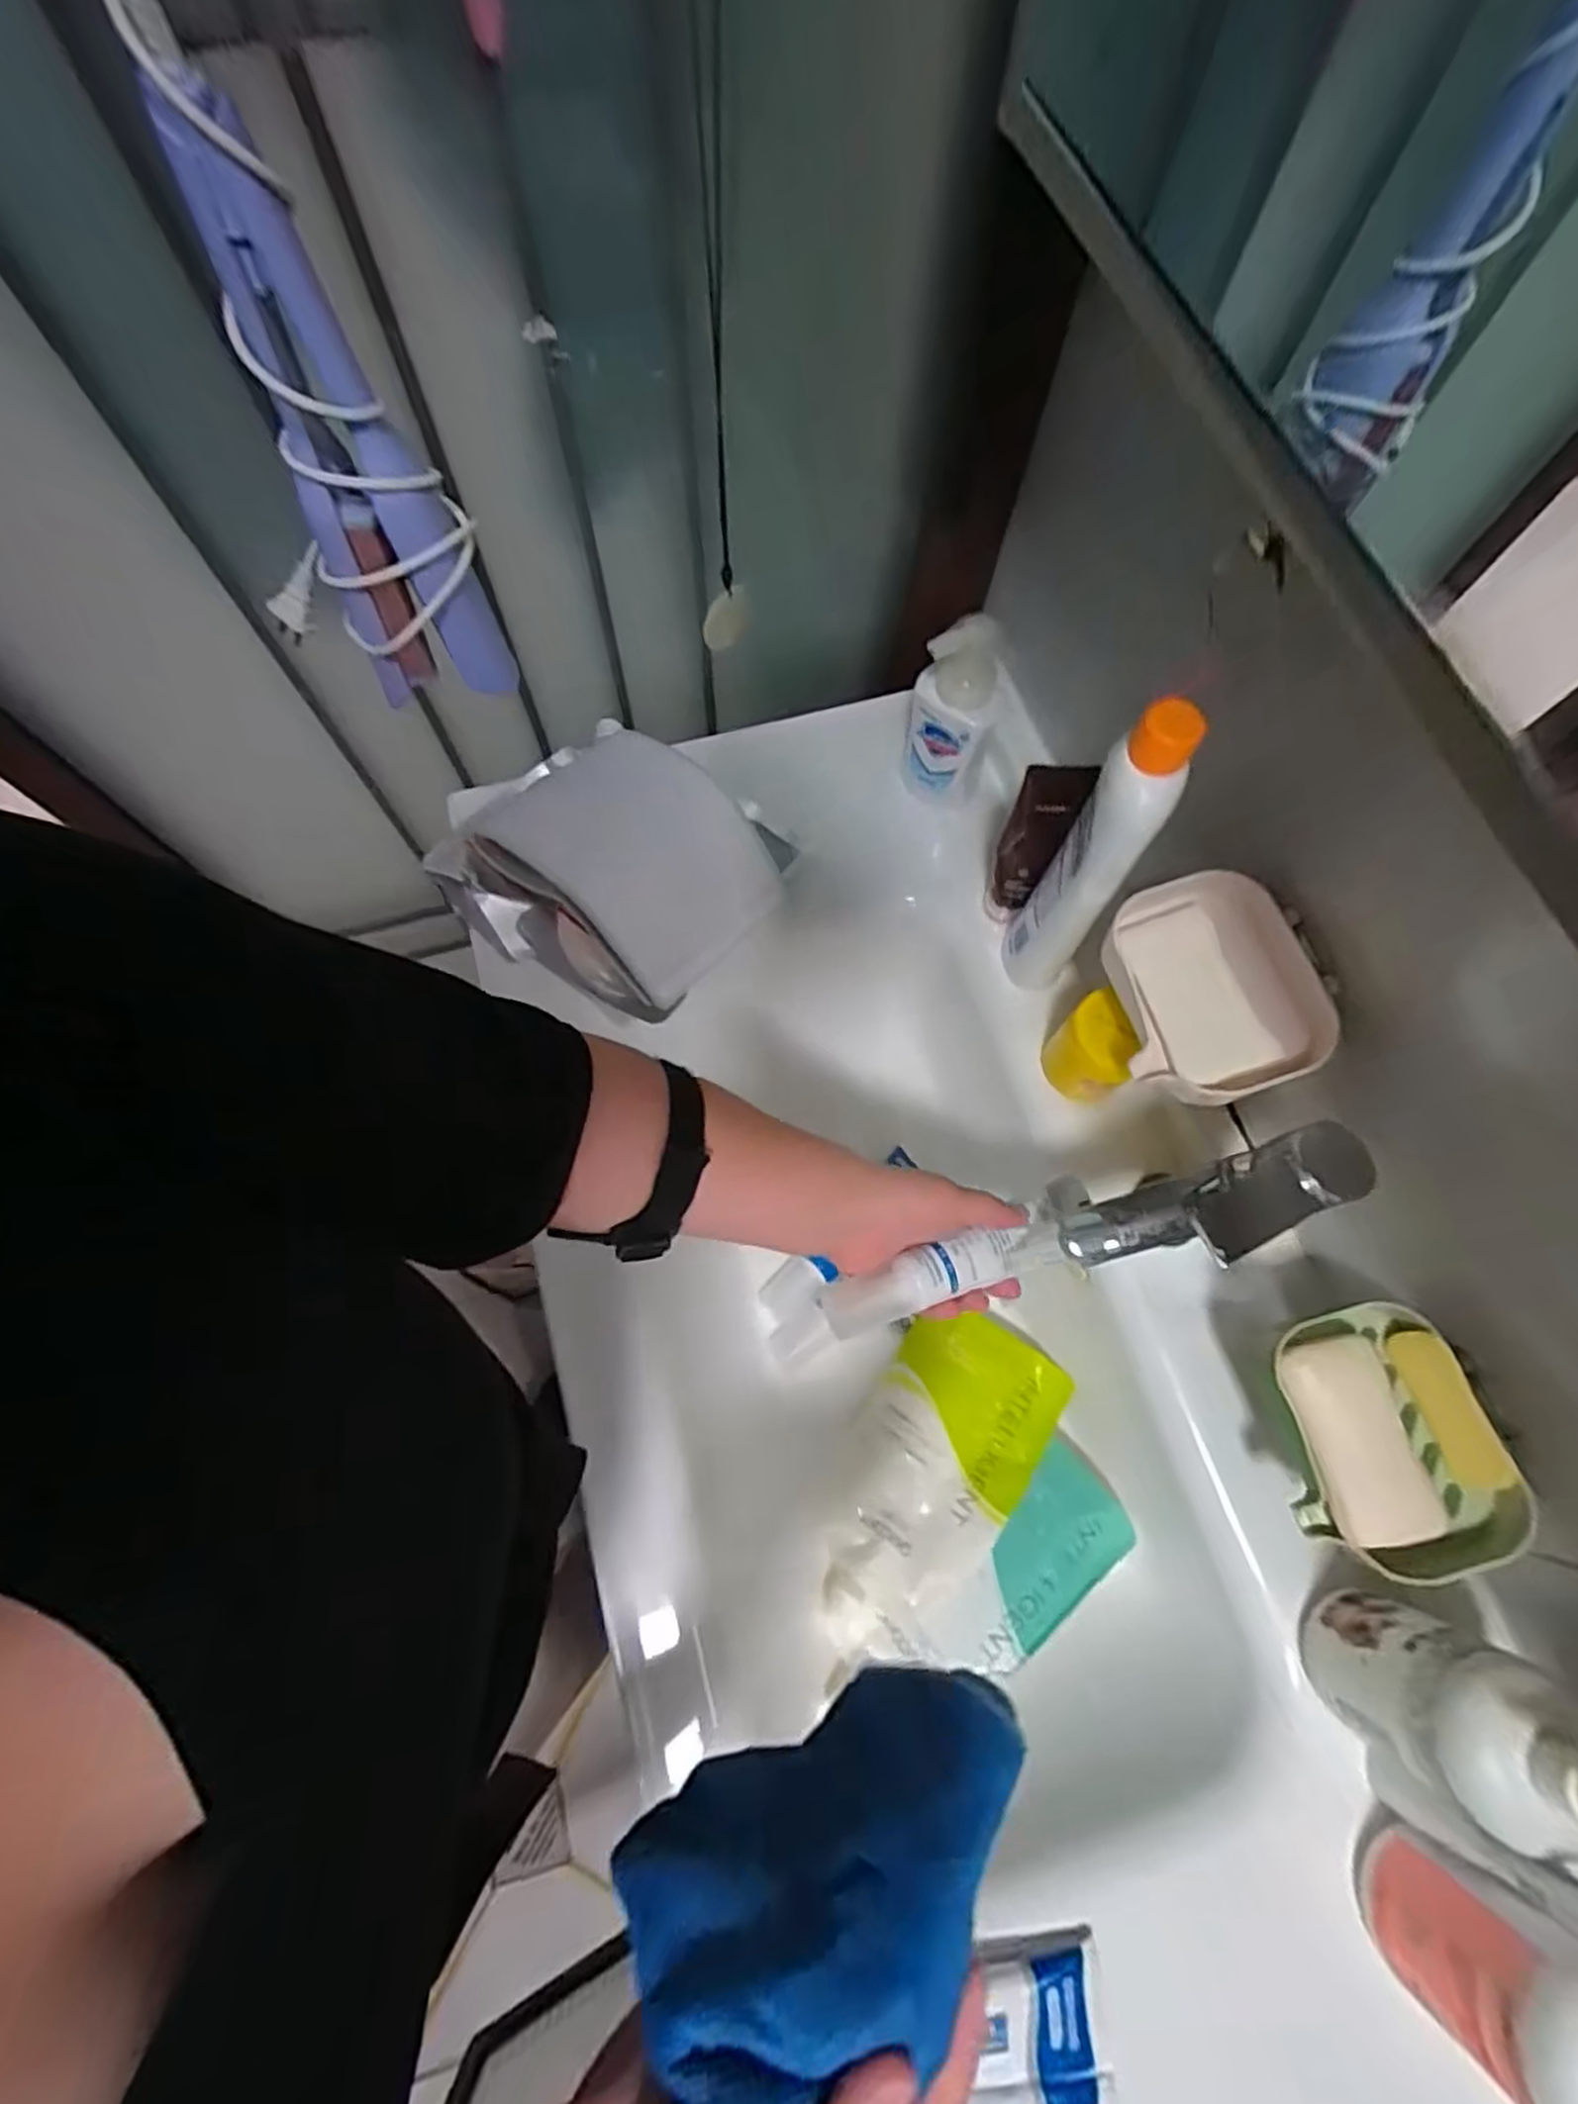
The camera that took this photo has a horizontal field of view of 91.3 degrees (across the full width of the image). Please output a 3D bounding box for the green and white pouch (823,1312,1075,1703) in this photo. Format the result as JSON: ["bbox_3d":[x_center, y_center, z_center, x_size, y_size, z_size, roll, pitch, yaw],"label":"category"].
[{"bbox_3d":[0.105,0.327,0.586,0.121,0.038,0.254,33,72,10],"label":"green and white pouch"}]

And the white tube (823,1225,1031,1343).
[{"bbox_3d":[0.085,0.136,0.464,0.130,0.021,0.030,-17,72,-10],"label":"white tube"}]

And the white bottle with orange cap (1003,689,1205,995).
[{"bbox_3d":[0.187,-0.111,0.491,0.047,0.259,0.037,35,73,10],"label":"white bottle with orange cap"}]

